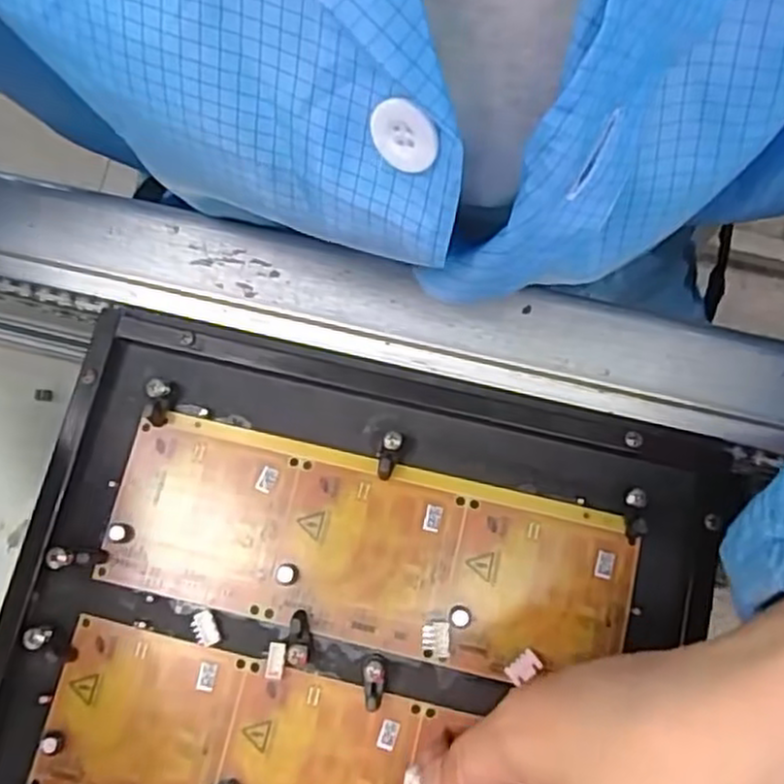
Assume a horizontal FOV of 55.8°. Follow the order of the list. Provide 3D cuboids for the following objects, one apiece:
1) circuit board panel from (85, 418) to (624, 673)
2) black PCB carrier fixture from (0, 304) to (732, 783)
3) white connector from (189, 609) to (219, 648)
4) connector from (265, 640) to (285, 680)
[{"bbox_3d":[-0.010,0.065,0.303,0.209,0.005,0.071,13,78,4],"label":"circuit board panel"},{"bbox_3d":[-0.022,0.104,0.290,0.264,0.014,0.235,14,78,5],"label":"black PCB carrier fixture"},{"bbox_3d":[-0.075,0.095,0.295,0.010,0.004,0.014,-24,78,-4],"label":"white connector"},{"bbox_3d":[-0.046,0.106,0.292,0.007,0.006,0.014,8,78,3],"label":"connector"}]

